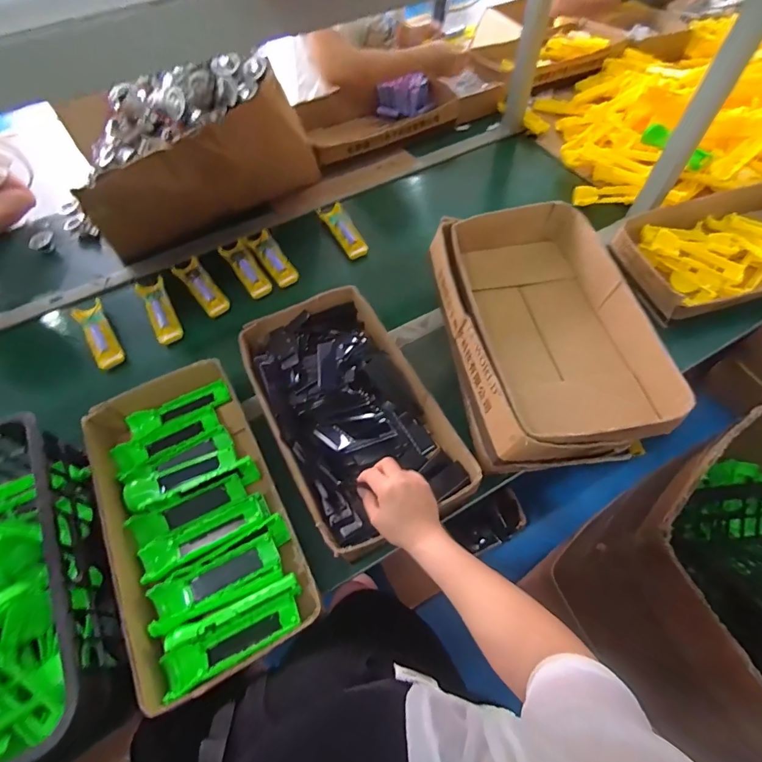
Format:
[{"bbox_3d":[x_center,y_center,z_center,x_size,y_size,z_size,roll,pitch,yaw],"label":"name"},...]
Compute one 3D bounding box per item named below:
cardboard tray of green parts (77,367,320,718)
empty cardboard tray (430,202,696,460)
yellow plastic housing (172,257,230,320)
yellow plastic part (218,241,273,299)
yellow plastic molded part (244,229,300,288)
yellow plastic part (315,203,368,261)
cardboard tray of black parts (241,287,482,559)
[{"bbox_3d":[-0.260,0.179,0.600,0.216,0.077,0.426,-26,62,-13],"label":"cardboard tray of green parts"},{"bbox_3d":[0.243,-0.096,0.655,0.262,0.085,0.425,-10,60,-5],"label":"empty cardboard tray"},{"bbox_3d":[-0.369,-0.192,0.867,0.050,0.018,0.149,-36,79,-18],"label":"yellow plastic housing"},{"bbox_3d":[-0.286,-0.237,0.897,0.052,0.031,0.152,-29,63,-15],"label":"yellow plastic part"},{"bbox_3d":[-0.236,-0.267,0.913,0.054,0.031,0.158,-32,64,-16],"label":"yellow plastic molded part"},{"bbox_3d":[-0.083,-0.340,0.952,0.060,0.023,0.169,-27,63,-14],"label":"yellow plastic part"},{"bbox_3d":[-0.055,0.038,0.673,0.239,0.065,0.420,-24,62,-12],"label":"cardboard tray of black parts"}]

